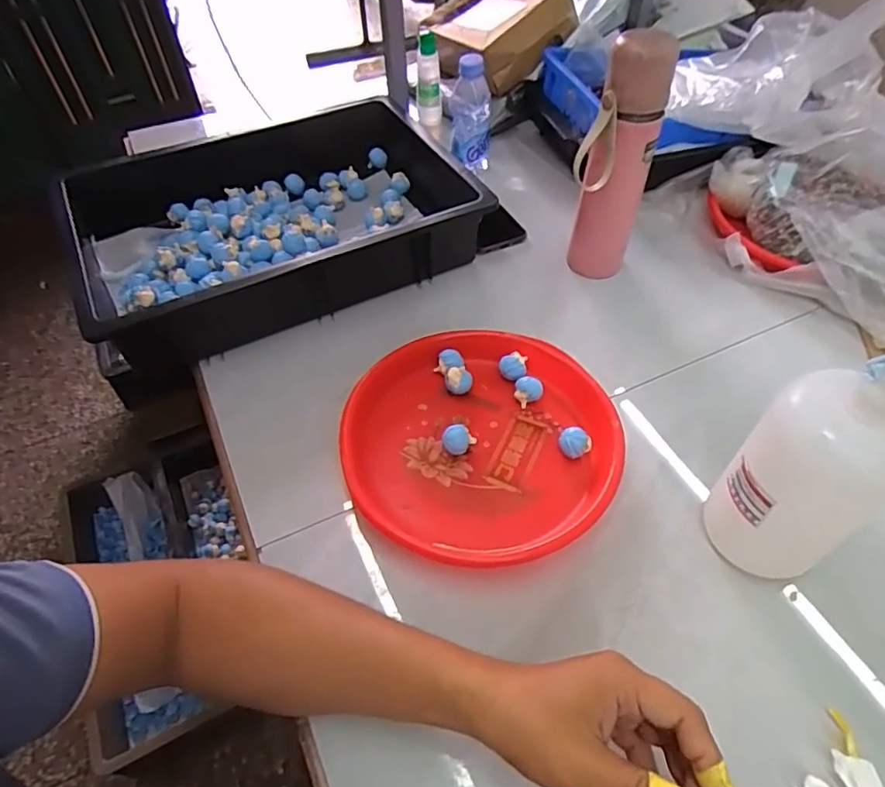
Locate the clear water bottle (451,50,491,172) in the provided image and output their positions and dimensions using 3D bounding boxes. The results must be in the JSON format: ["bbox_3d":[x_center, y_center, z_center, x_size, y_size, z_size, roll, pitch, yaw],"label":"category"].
[{"bbox_3d":[0.038,-0.384,0.807,0.056,0.152,0.051,2,50,3],"label":"clear water bottle"}]

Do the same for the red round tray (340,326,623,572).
[{"bbox_3d":[0.034,0.045,0.545,0.244,0.042,0.246,-1,50,1],"label":"red round tray"}]

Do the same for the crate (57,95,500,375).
[{"bbox_3d":[-0.185,-0.217,0.718,0.485,0.094,0.316,-20,52,-15],"label":"crate"}]

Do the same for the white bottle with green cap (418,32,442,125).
[{"bbox_3d":[-0.023,-0.494,0.912,0.038,0.129,0.045,-1,50,0],"label":"white bottle with green cap"}]

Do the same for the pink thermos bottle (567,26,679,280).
[{"bbox_3d":[0.185,-0.234,0.629,0.072,0.269,0.060,19,53,16],"label":"pink thermos bottle"}]

